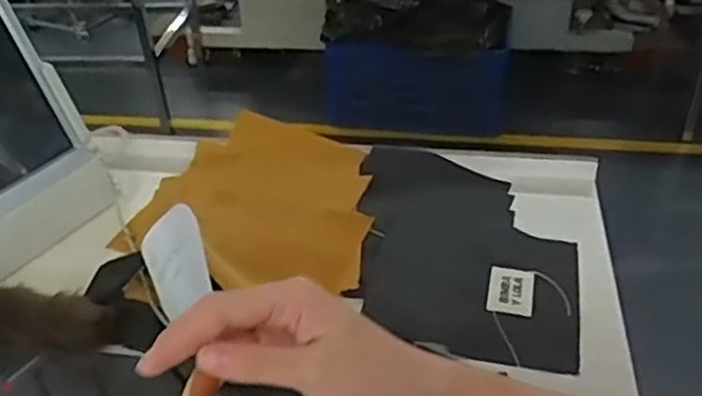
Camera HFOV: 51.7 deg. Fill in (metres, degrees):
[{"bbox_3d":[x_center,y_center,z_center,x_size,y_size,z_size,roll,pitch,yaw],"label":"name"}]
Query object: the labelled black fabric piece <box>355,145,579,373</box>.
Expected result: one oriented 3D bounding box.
[{"bbox_3d":[0.100,0.041,0.630,0.185,0.035,0.251,2,35,6],"label":"labelled black fabric piece"}]

